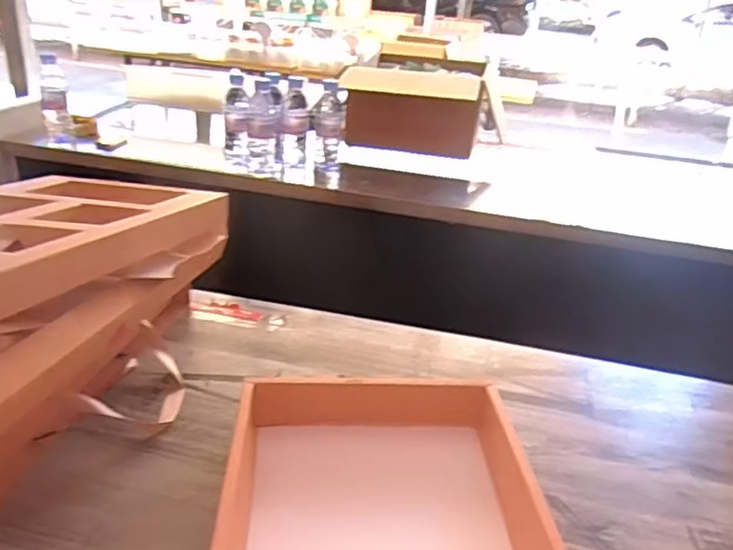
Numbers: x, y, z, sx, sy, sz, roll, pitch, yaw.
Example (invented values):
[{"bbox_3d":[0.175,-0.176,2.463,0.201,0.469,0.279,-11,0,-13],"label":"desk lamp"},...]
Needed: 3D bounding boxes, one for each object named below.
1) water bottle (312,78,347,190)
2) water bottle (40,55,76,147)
[{"bbox_3d":[-0.082,-0.290,1.327,0.064,0.201,0.078,3,26,-2],"label":"water bottle"},{"bbox_3d":[-0.664,-0.369,1.354,0.057,0.180,0.054,-9,29,-25],"label":"water bottle"}]

